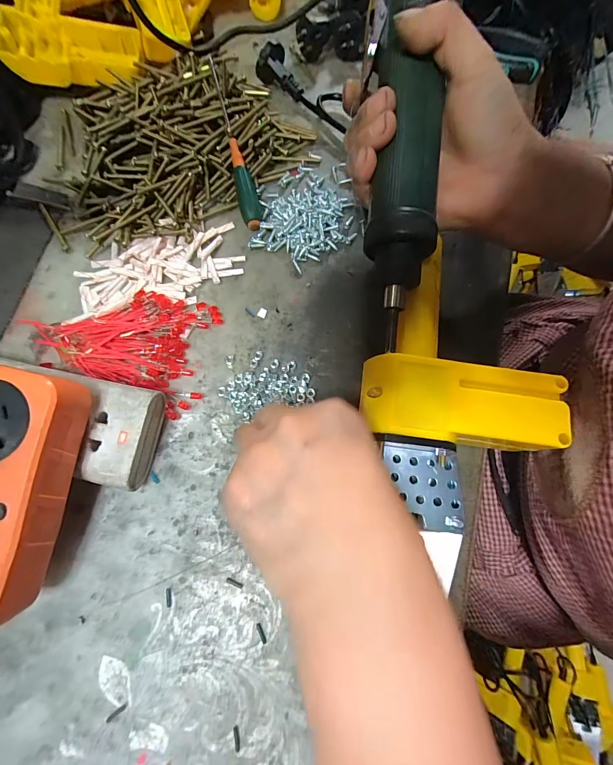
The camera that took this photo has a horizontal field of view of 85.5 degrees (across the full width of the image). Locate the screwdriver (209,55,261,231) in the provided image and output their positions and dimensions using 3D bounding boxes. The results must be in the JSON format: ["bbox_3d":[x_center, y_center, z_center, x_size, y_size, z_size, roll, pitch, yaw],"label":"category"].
[{"bbox_3d":[-0.061,-0.200,0.280,0.016,0.015,0.146,-14,90,-5],"label":"screwdriver"}]

